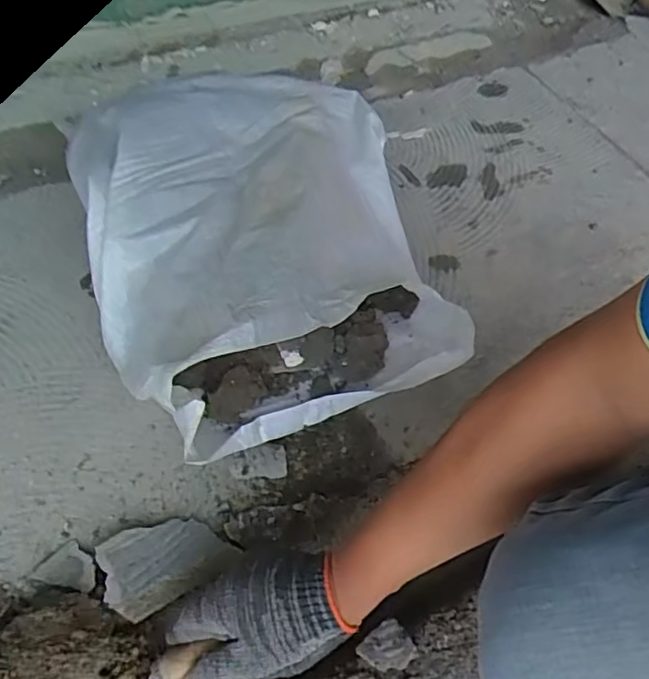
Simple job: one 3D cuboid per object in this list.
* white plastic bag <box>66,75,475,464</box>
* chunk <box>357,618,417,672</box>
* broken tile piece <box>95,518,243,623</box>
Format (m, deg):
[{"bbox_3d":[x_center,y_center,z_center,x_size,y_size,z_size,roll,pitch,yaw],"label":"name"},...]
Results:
[{"bbox_3d":[-0.062,-0.115,0.635,0.350,0.220,0.419,-14,57,-15],"label":"white plastic bag"},{"bbox_3d":[0.053,0.259,0.501,0.038,0.020,0.036,-33,64,-25],"label":"chunk"},{"bbox_3d":[-0.140,0.185,0.517,0.107,0.006,0.077,-21,49,-42],"label":"broken tile piece"}]

